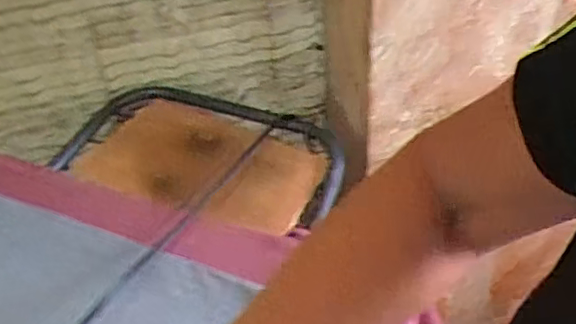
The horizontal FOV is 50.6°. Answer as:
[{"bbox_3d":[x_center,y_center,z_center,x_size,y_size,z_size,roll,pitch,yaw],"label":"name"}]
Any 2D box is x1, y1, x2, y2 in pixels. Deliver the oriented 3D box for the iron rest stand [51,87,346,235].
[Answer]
[{"bbox_3d":[-0.090,-0.004,0.657,0.291,0.067,0.176,7,41,14],"label":"iron rest stand"}]

